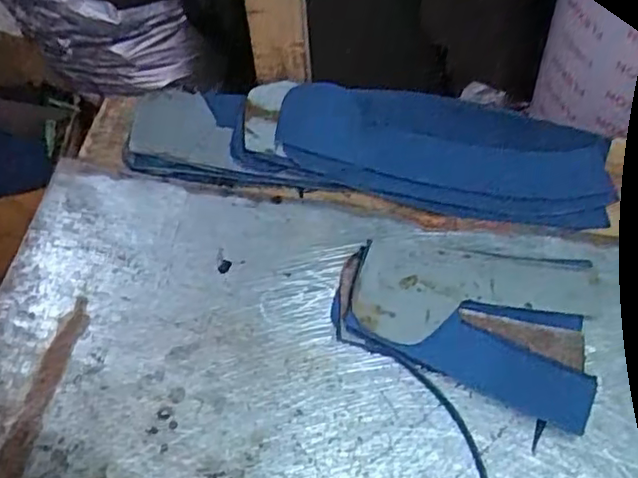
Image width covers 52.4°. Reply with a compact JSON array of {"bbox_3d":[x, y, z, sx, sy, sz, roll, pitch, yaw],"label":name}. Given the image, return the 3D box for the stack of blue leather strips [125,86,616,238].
[{"bbox_3d":[0.028,-0.065,0.430,0.322,0.040,0.080,7,58,7],"label":"stack of blue leather strips"}]

